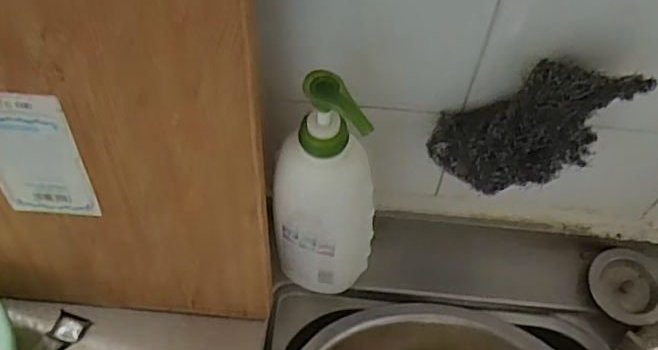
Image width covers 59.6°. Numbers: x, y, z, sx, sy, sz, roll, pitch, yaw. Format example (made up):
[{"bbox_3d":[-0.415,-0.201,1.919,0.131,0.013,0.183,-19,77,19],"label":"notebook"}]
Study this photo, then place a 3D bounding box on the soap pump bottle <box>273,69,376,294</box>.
[{"bbox_3d":[-0.002,0.026,0.506,0.086,0.281,0.060,11,58,6],"label":"soap pump bottle"}]

